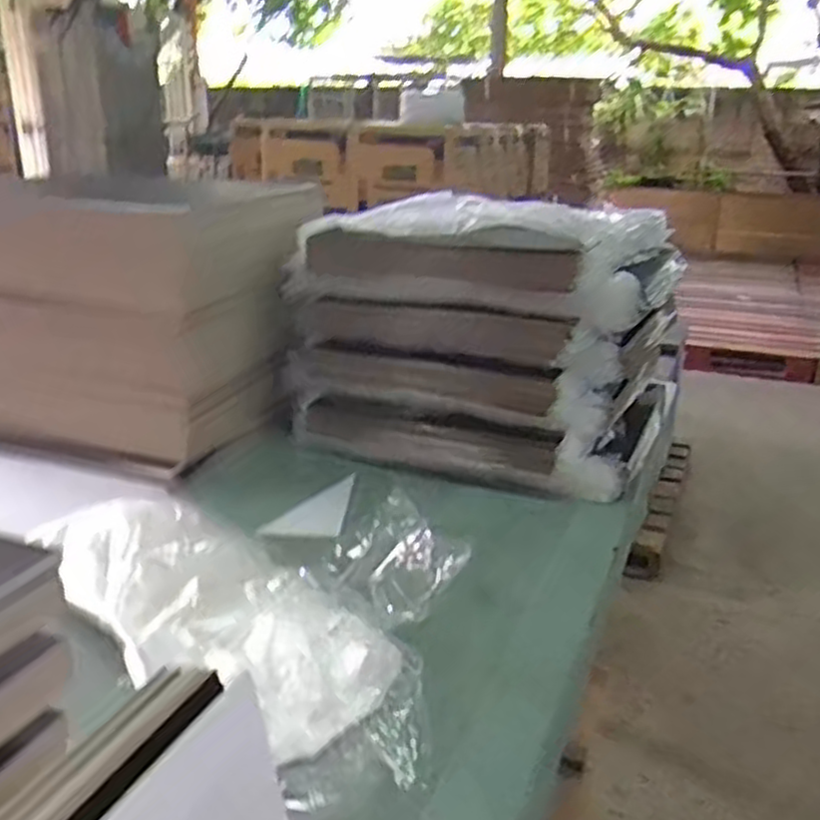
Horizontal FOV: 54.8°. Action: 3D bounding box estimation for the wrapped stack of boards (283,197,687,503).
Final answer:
[{"bbox_3d":[0.108,-0.121,1.155,0.495,0.343,0.309,13,23,27],"label":"wrapped stack of boards"}]

